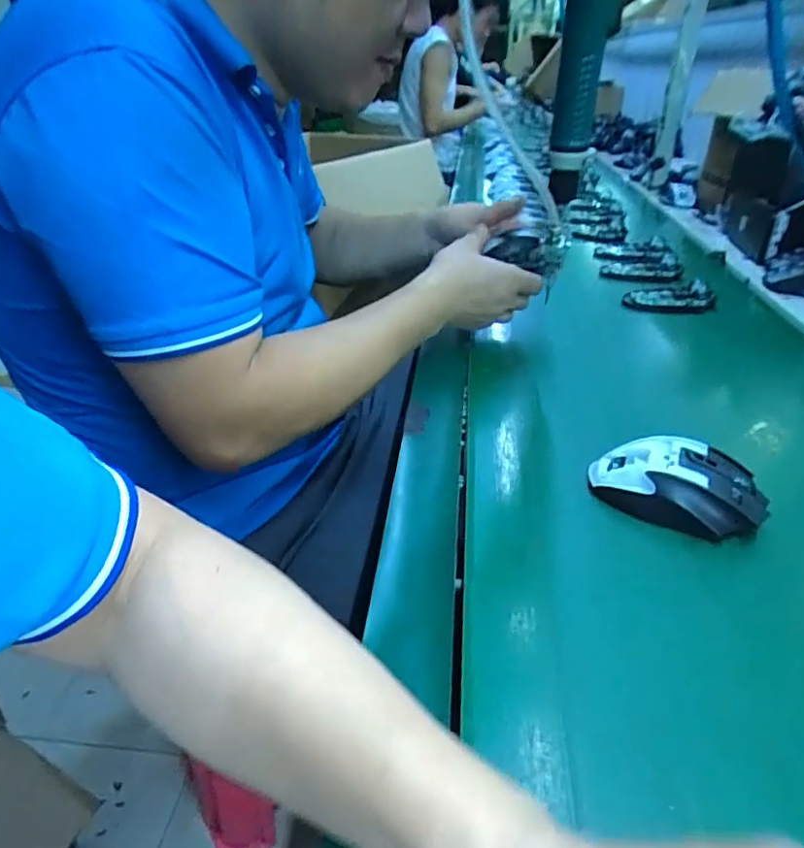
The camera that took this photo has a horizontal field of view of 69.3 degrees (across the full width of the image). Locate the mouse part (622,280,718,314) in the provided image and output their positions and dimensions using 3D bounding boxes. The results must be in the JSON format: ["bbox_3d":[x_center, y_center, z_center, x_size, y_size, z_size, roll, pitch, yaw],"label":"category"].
[{"bbox_3d":[0.352,-0.171,0.770,0.108,0.032,0.056,0,32,-3],"label":"mouse part"}]

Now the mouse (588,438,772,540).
[{"bbox_3d":[0.197,0.042,0.417,0.112,0.040,0.054,18,36,23],"label":"mouse"}]

